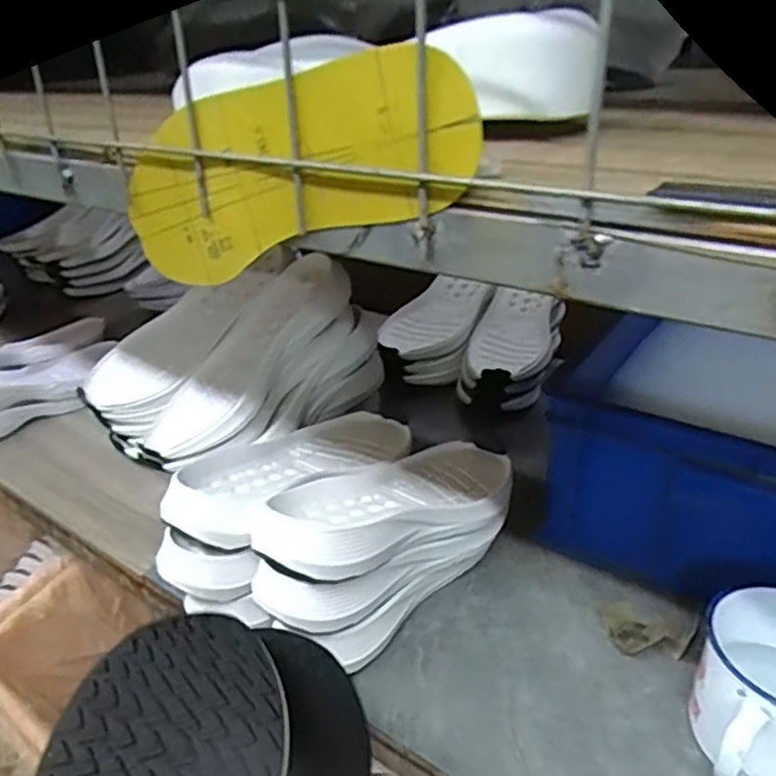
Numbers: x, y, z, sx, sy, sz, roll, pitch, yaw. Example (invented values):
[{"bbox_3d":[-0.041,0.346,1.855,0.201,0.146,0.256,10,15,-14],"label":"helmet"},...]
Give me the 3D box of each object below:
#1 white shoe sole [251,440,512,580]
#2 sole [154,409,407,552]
[{"bbox_3d":[0.015,0.094,0.566,0.103,0.038,0.269,20,20,35],"label":"white shoe sole"},{"bbox_3d":[-0.085,0.072,0.626,0.113,0.043,0.280,16,19,29],"label":"sole"}]

